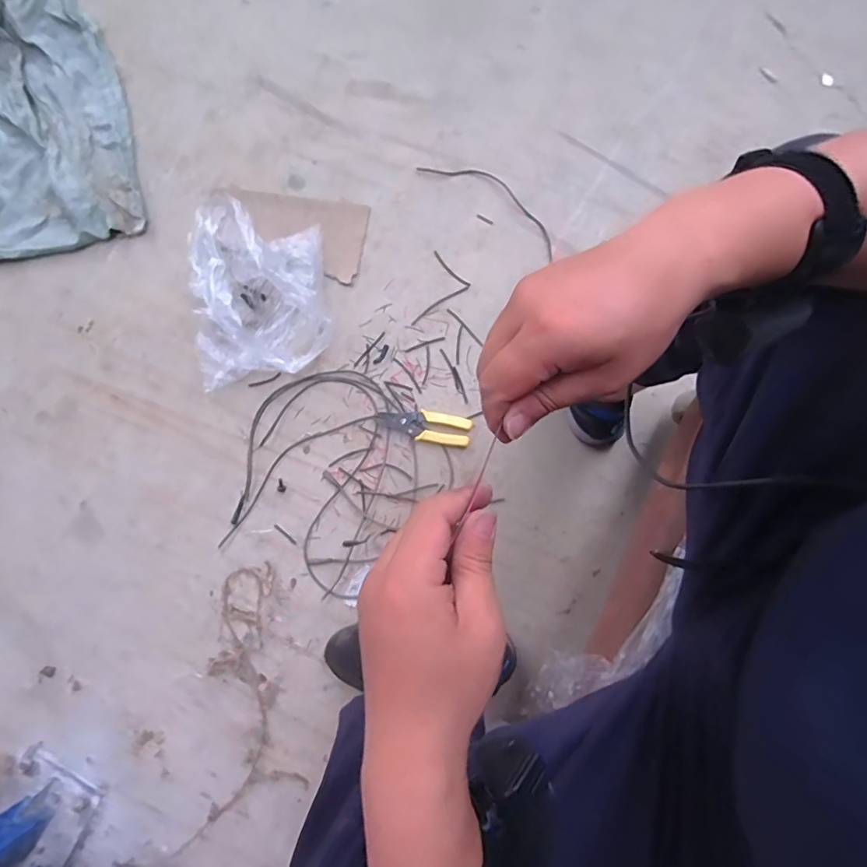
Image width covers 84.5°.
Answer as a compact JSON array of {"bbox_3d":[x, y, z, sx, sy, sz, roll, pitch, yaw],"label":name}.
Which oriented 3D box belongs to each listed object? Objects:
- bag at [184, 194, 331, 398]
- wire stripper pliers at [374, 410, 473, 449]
[{"bbox_3d":[-0.288,-0.234,0.798,0.220,0.123,0.290,2,79,1],"label":"bag"},{"bbox_3d":[-0.016,-0.013,0.811,0.157,0.017,0.053,10,79,2],"label":"wire stripper pliers"}]

